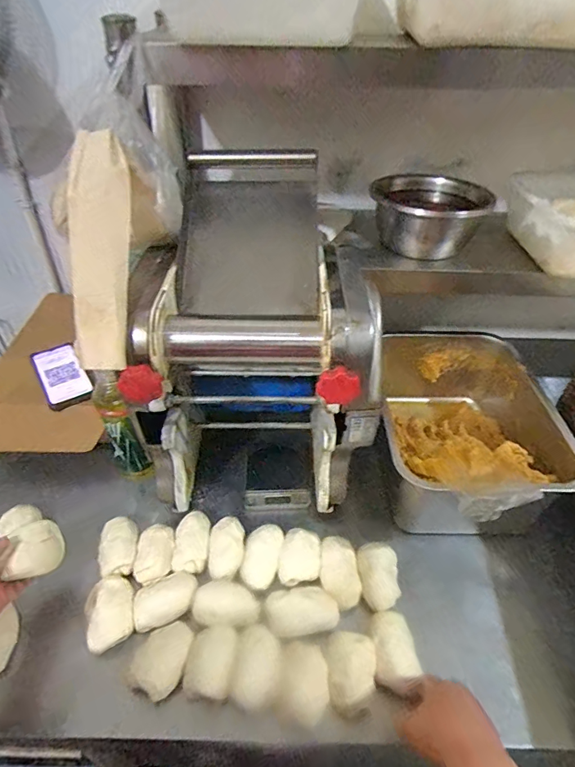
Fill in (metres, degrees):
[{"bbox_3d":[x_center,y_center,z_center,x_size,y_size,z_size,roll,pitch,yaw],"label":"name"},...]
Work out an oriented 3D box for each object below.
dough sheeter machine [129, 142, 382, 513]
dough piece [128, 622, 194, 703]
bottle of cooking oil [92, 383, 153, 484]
[{"bbox_3d":[-0.033,-0.048,0.646,0.271,0.428,0.339,0,40,0],"label":"dough sheeter machine"},{"bbox_3d":[-0.151,0.332,0.540,0.063,0.037,0.080,13,42,14],"label":"dough piece"},{"bbox_3d":[-0.252,0.080,0.690,0.046,0.174,0.052,-25,47,-27],"label":"bottle of cooking oil"}]

